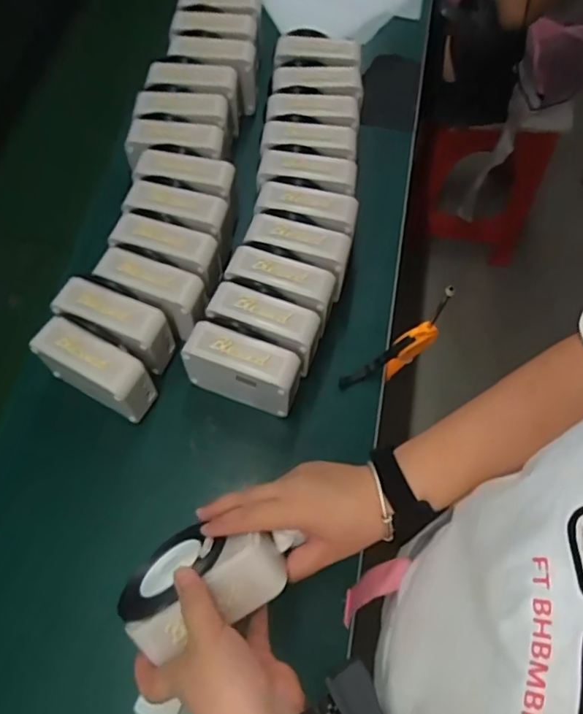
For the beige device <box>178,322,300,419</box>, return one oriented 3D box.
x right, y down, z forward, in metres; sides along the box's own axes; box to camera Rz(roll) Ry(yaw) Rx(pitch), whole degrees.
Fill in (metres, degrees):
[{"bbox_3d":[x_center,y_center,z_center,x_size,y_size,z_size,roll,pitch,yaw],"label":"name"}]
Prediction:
[{"bbox_3d":[-0.055,0.019,0.625,0.130,0.096,0.058,18,67,8],"label":"beige device"}]

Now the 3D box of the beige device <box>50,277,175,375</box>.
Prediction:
[{"bbox_3d":[-0.203,-0.035,0.642,0.131,0.086,0.058,25,68,11],"label":"beige device"}]

